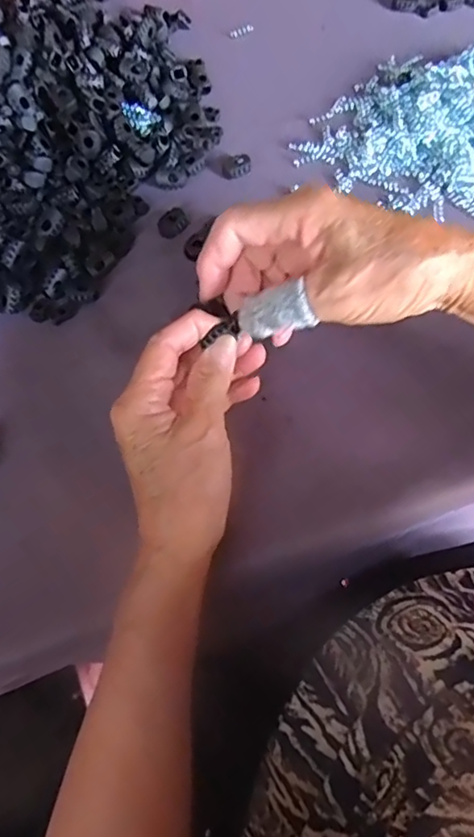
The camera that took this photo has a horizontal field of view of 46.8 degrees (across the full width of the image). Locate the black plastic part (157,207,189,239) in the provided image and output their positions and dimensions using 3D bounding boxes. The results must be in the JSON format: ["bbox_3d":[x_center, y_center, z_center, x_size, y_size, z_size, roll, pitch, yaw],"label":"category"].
[{"bbox_3d":[-0.047,-0.142,0.394,0.022,0.005,0.018,-38,75,-13],"label":"black plastic part"}]

